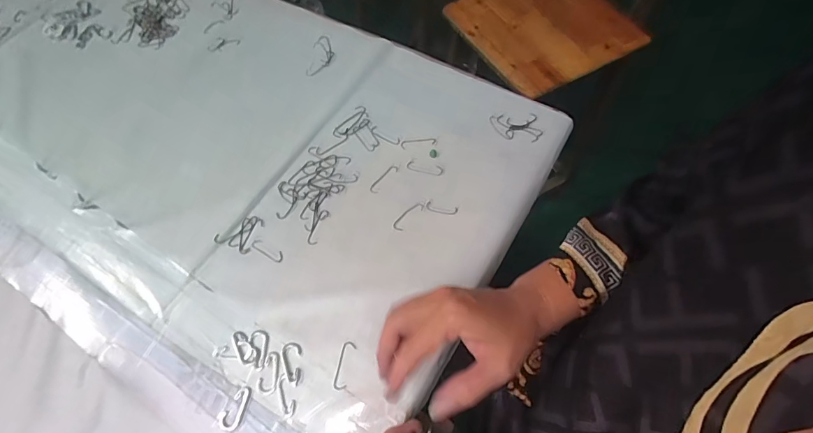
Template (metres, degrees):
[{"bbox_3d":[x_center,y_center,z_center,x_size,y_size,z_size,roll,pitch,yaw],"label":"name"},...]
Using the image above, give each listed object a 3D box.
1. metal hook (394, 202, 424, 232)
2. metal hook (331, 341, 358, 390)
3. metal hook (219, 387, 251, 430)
[{"bbox_3d":[0.002,-0.001,0.452,0.013,0.004,0.042,39,71,19],"label":"metal hook"},{"bbox_3d":[-0.057,0.137,0.384,0.014,0.004,0.042,11,64,8],"label":"metal hook"},{"bbox_3d":[-0.153,0.169,0.368,0.019,0.004,0.036,14,65,9],"label":"metal hook"}]

